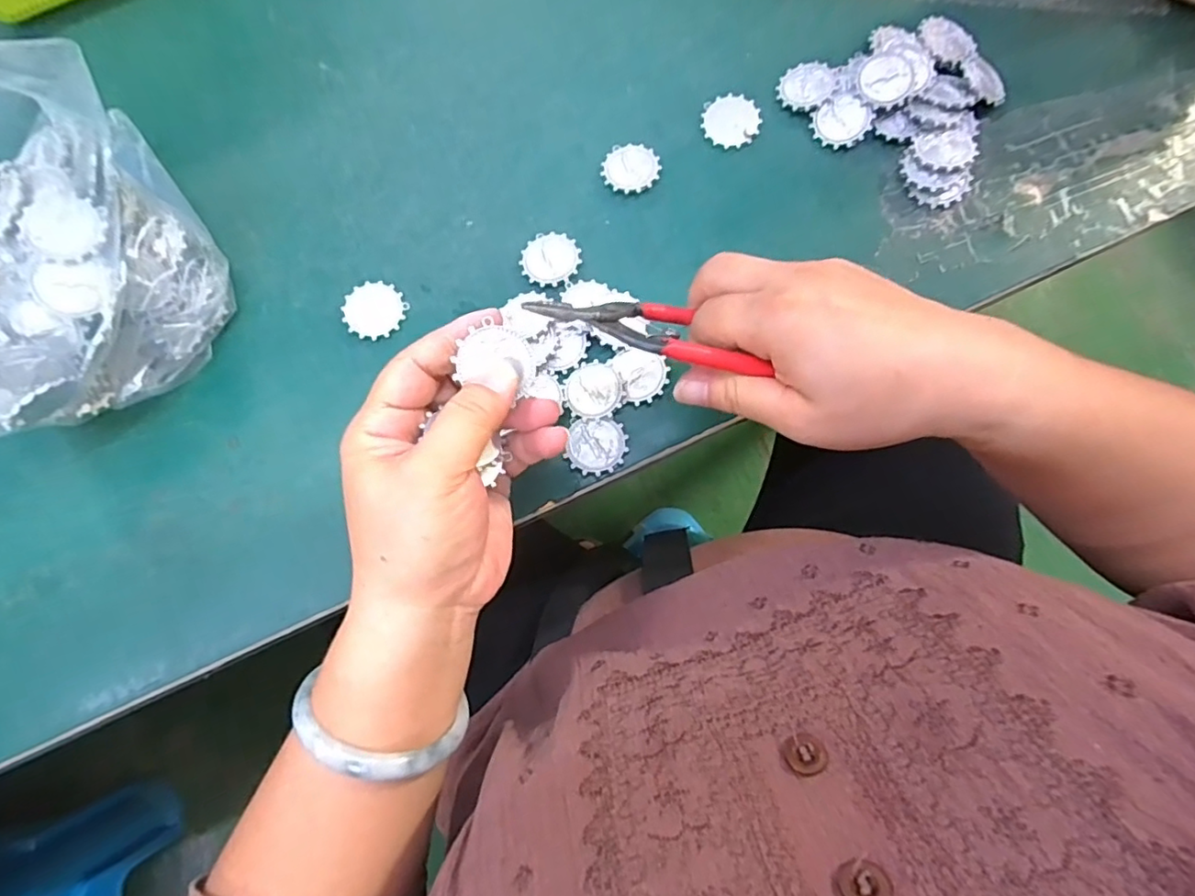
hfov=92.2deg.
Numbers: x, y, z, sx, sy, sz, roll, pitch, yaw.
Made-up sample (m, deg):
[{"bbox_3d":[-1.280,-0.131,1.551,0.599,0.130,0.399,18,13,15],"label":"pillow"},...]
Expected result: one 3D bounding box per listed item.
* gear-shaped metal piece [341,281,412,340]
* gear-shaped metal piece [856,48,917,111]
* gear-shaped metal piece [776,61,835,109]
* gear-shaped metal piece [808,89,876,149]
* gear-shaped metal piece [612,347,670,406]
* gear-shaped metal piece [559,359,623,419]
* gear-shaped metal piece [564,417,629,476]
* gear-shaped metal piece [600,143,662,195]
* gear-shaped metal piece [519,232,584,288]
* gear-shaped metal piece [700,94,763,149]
[{"bbox_3d":[-0.127,-0.079,0.328,0.034,0.004,0.033,1,77,-5],"label":"gear-shaped metal piece"},{"bbox_3d":[0.166,-0.214,0.331,0.033,0.005,0.034,-1,87,14],"label":"gear-shaped metal piece"},{"bbox_3d":[0.125,-0.217,0.344,0.031,0.008,0.033,24,80,6],"label":"gear-shaped metal piece"},{"bbox_3d":[0.143,-0.192,0.336,0.032,0.004,0.030,0,90,16],"label":"gear-shaped metal piece"},{"bbox_3d":[0.025,-0.040,0.311,0.026,0.004,0.029,-17,79,-2],"label":"gear-shaped metal piece"},{"bbox_3d":[-0.003,-0.032,0.311,0.031,0.005,0.030,-4,79,1],"label":"gear-shaped metal piece"},{"bbox_3d":[0.000,-0.001,0.304,0.030,0.004,0.030,3,79,2],"label":"gear-shaped metal piece"},{"bbox_3d":[0.020,-0.165,0.338,0.033,0.006,0.032,0,79,1],"label":"gear-shaped metal piece"},{"bbox_3d":[-0.027,-0.108,0.329,0.033,0.005,0.034,0,79,1],"label":"gear-shaped metal piece"},{"bbox_3d":[0.080,-0.196,0.345,0.033,0.004,0.033,0,79,1],"label":"gear-shaped metal piece"}]

